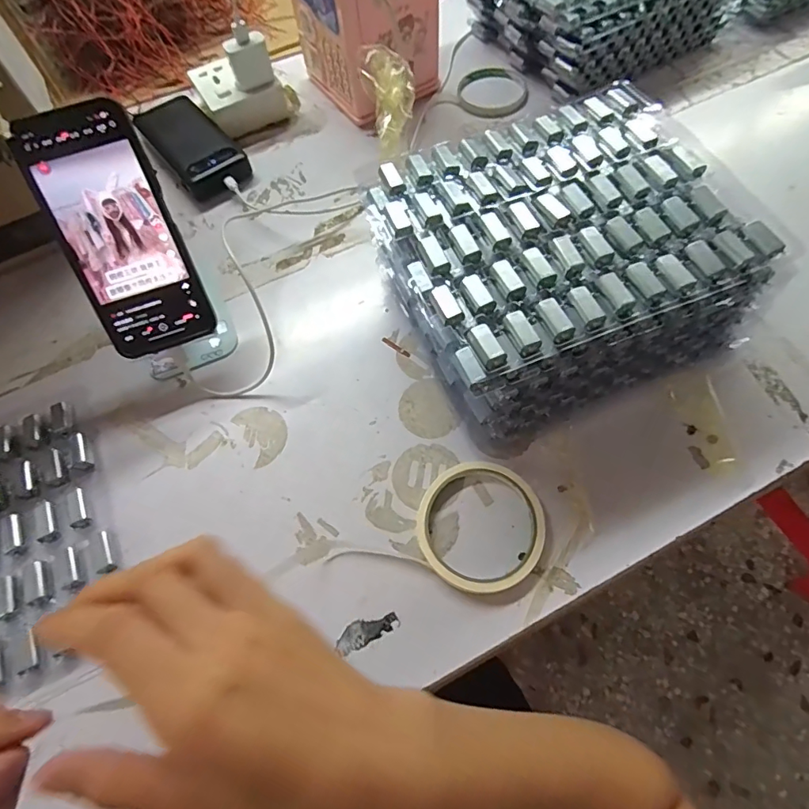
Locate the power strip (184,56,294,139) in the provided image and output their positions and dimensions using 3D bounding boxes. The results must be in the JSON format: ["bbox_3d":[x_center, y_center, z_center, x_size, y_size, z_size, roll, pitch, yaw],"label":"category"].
[{"bbox_3d":[-0.196,-0.372,0.564,0.102,0.043,0.092,-33,67,-11],"label":"power strip"}]

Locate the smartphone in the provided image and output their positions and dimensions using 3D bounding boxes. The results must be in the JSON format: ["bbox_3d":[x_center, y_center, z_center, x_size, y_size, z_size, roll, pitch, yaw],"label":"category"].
[{"bbox_3d":[-0.217,-0.129,0.363,0.081,0.176,0.014,-17,21,-4],"label":"smartphone"}]

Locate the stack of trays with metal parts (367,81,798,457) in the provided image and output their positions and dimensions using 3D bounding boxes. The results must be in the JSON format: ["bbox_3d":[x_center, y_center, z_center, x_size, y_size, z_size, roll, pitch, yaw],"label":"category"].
[{"bbox_3d":[0.123,-0.119,0.390,0.246,0.101,0.231,-23,66,-7],"label":"stack of trays with metal parts"}]

